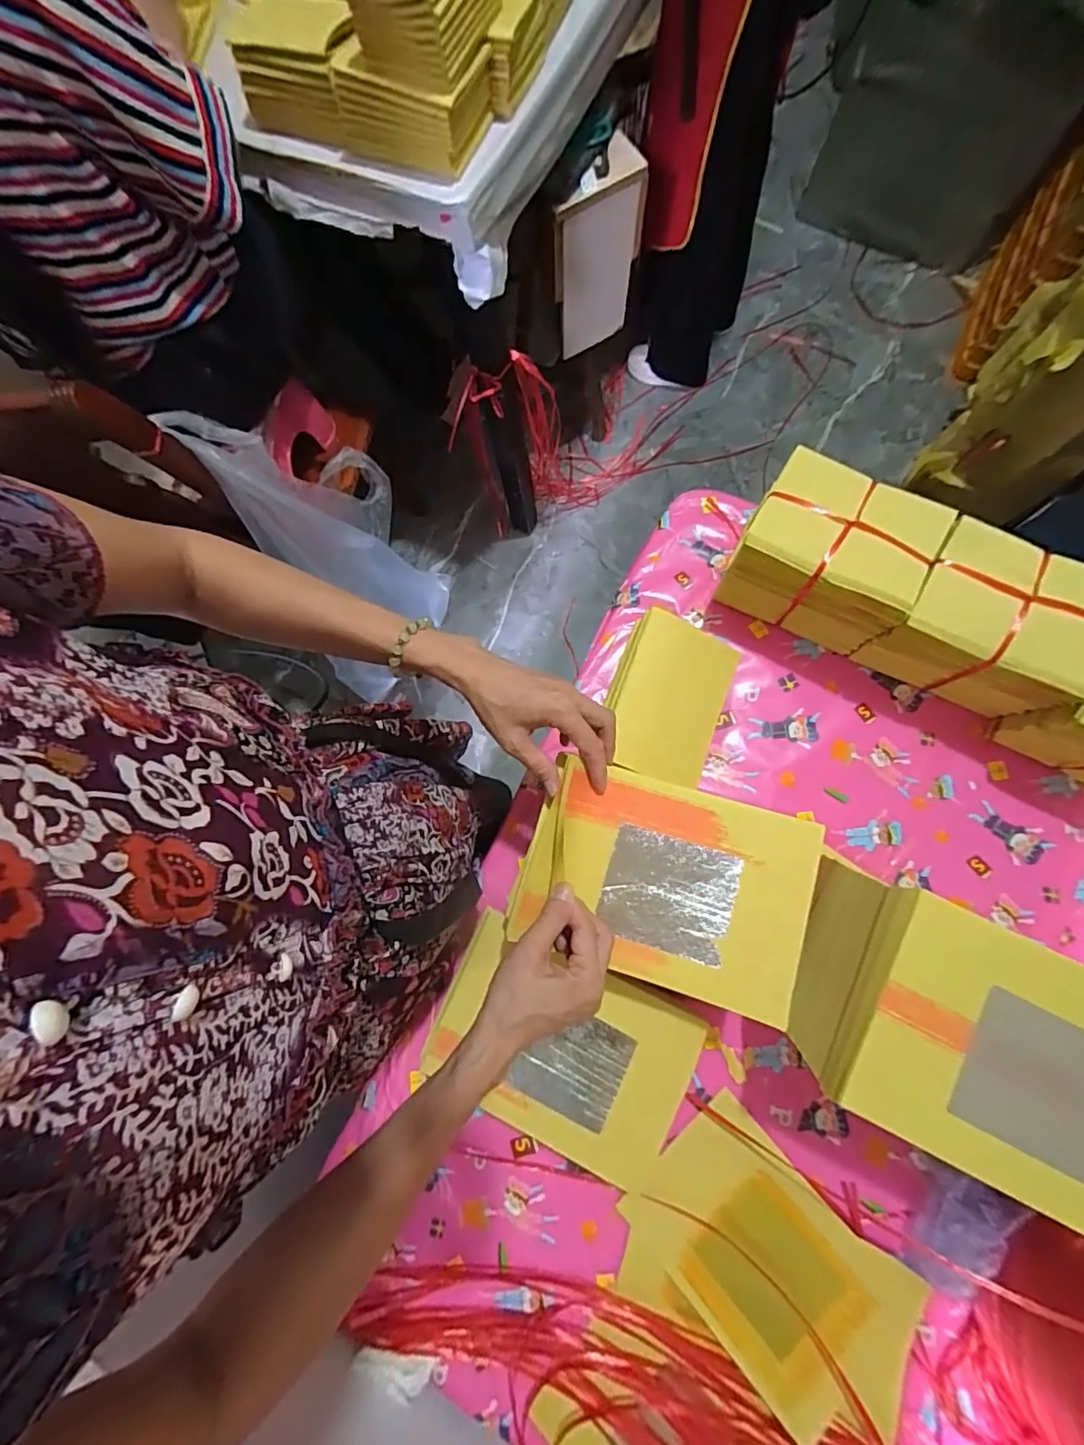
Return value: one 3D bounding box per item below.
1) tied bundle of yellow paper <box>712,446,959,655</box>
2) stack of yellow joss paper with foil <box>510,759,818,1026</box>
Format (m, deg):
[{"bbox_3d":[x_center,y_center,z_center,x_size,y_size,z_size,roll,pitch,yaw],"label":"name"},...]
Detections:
[{"bbox_3d":[0.300,-0.173,0.566,0.163,0.139,0.120,26,81,9],"label":"tied bundle of yellow paper"},{"bbox_3d":[0.103,0.132,0.431,0.229,0.034,0.160,16,79,5],"label":"stack of yellow joss paper with foil"}]

